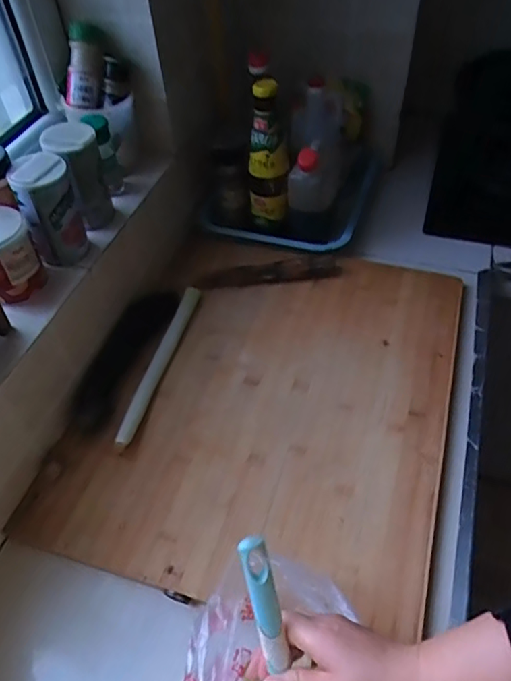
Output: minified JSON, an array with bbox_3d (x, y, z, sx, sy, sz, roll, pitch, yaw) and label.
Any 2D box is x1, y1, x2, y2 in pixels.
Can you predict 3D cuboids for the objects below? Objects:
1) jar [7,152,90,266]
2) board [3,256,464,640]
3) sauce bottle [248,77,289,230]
[{"bbox_3d":[-0.246,-0.157,0.652,0.063,0.115,0.061,-2,49,2],"label":"jar"},{"bbox_3d":[0.027,0.060,0.724,0.442,0.034,0.549,14,52,13],"label":"board"},{"bbox_3d":[0.020,-0.290,0.848,0.060,0.208,0.066,-1,50,1],"label":"sauce bottle"}]

